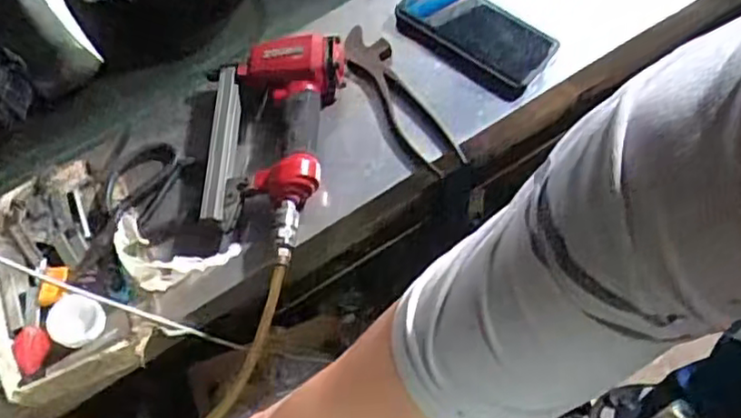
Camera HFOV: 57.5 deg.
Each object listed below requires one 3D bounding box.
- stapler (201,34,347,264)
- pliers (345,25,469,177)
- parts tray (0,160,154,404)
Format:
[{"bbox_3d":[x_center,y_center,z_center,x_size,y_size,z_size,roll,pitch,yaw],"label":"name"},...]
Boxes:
[{"bbox_3d":[-0.107,-0.069,0.668,0.132,0.042,0.239,9,65,6],"label":"stapler"},{"bbox_3d":[0.026,-0.112,0.697,0.058,0.024,0.187,-26,66,-10],"label":"pliers"},{"bbox_3d":[-0.286,0.051,0.617,0.124,0.045,0.223,-20,65,-8],"label":"parts tray"}]

